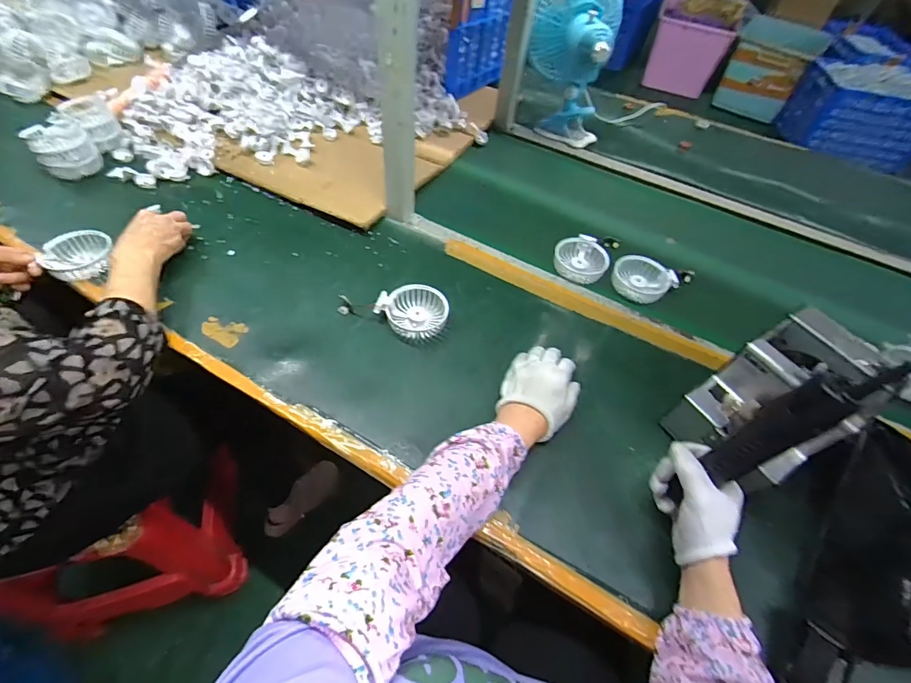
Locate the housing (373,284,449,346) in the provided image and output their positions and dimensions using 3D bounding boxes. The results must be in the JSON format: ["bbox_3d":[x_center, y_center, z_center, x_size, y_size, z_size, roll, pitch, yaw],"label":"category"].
[{"bbox_3d":[-0.059,-0.044,0.641,0.096,0.034,0.087,38,62,19],"label":"housing"}]

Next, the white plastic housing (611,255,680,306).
[{"bbox_3d":[0.316,-0.110,0.712,0.091,0.042,0.098,-36,66,-24],"label":"white plastic housing"}]

